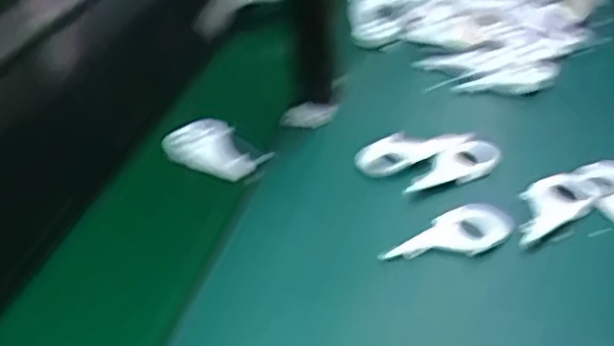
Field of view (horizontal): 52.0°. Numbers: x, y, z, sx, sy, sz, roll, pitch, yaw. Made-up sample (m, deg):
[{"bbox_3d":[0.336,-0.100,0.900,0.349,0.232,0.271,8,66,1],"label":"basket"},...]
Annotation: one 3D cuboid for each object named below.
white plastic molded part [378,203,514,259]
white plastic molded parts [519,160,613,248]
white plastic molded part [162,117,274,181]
[{"bbox_3d":[0.108,0.048,0.485,0.099,0.022,0.045,-9,39,-8],"label":"white plastic molded part"},{"bbox_3d":[0.228,0.027,0.511,0.114,0.028,0.092,1,39,4],"label":"white plastic molded parts"},{"bbox_3d":[-0.085,-0.024,0.594,0.118,0.032,0.041,17,43,22],"label":"white plastic molded part"}]

